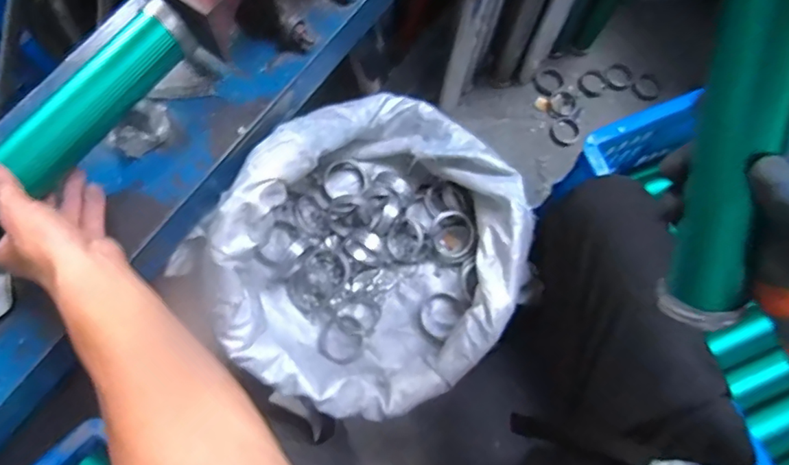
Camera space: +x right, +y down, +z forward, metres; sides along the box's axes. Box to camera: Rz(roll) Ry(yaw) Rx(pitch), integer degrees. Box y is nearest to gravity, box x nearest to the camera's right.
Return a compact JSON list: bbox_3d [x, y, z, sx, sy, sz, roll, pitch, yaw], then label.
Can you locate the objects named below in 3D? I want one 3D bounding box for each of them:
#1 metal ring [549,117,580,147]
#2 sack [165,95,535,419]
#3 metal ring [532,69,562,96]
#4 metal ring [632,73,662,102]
[{"bbox_3d":[0.351,-0.207,1.081,0.058,0.008,0.062,1,73,-2],"label":"metal ring"},{"bbox_3d":[-0.013,0.015,0.604,0.313,0.202,0.370,38,76,9],"label":"sack"},{"bbox_3d":[0.322,-0.319,1.111,0.056,0.016,0.055,-37,78,-12],"label":"metal ring"},{"bbox_3d":[0.537,-0.306,1.113,0.061,0.011,0.057,1,73,-2],"label":"metal ring"}]

